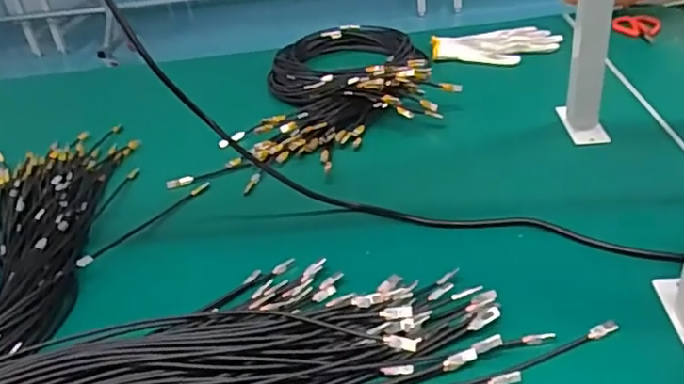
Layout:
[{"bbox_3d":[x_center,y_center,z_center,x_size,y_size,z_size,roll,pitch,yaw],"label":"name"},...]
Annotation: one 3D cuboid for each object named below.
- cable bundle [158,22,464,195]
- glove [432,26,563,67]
[{"bbox_3d":[0.005,-0.155,0.871,0.310,0.079,0.503,3,34,17],"label":"cable bundle"},{"bbox_3d":[0.254,-0.233,0.960,0.201,0.021,0.126,-14,33,-9],"label":"glove"}]

